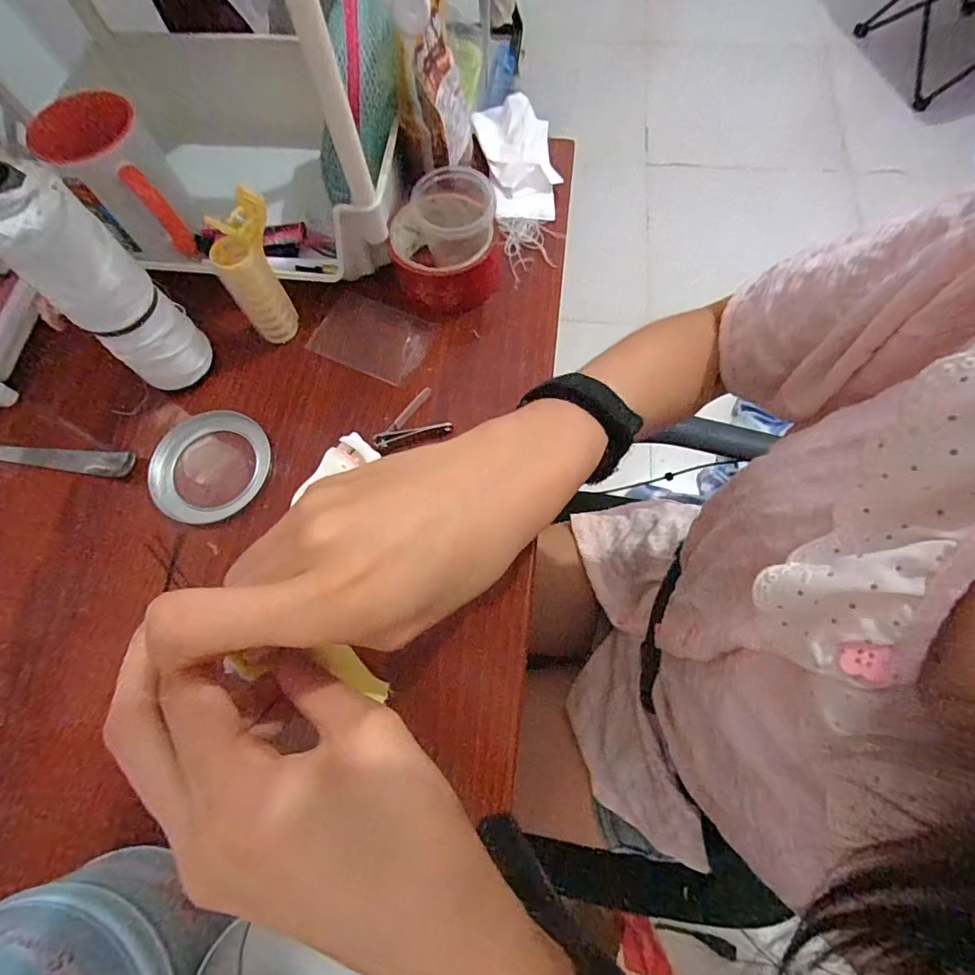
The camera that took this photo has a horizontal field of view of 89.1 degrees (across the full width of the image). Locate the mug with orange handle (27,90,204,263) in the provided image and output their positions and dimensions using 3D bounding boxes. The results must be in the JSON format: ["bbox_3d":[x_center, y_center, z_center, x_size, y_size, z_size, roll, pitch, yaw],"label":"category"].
[{"bbox_3d":[-0.294,-0.248,0.407,0.078,0.088,0.113,-39,73,-11],"label":"mug with orange handle"}]

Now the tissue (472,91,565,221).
[{"bbox_3d":[0.031,-0.312,0.466,0.065,0.032,0.128,-10,70,-1],"label":"tissue"}]

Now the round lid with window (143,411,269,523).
[{"bbox_3d":[-0.212,-0.017,0.378,0.079,0.012,0.088,19,72,9],"label":"round lid with window"}]

